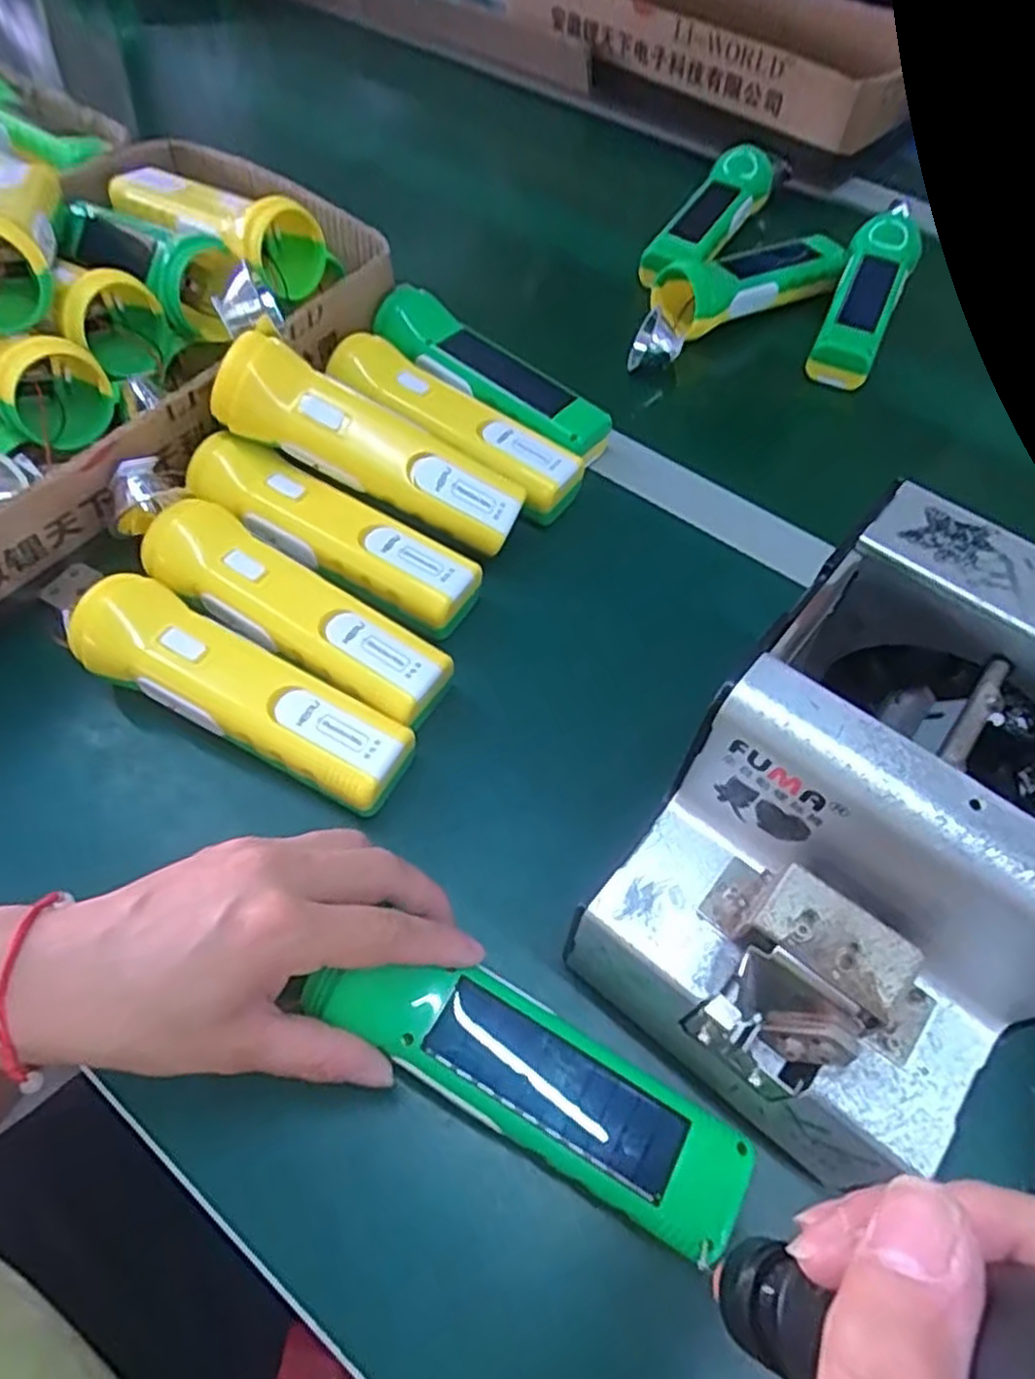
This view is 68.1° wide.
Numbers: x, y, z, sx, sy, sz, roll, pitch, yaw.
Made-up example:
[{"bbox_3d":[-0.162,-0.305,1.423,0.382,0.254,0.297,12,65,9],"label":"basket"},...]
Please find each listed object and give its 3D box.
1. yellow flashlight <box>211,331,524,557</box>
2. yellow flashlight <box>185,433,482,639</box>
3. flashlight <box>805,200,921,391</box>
[{"bbox_3d":[-0.076,-0.127,0.408,0.163,0.042,0.044,26,57,-12],"label":"yellow flashlight"},{"bbox_3d":[-0.100,-0.084,0.404,0.163,0.038,0.050,28,60,14],"label":"yellow flashlight"},{"bbox_3d":[0.264,-0.302,0.574,0.047,0.048,0.193,25,59,12],"label":"flashlight"}]

